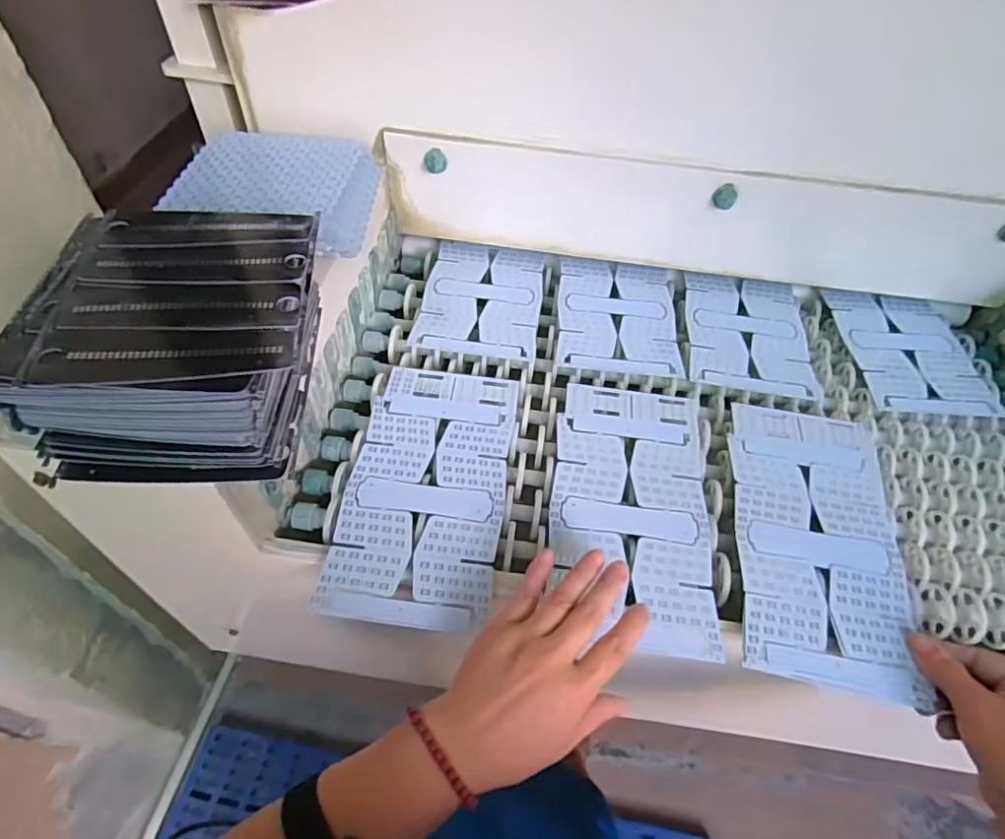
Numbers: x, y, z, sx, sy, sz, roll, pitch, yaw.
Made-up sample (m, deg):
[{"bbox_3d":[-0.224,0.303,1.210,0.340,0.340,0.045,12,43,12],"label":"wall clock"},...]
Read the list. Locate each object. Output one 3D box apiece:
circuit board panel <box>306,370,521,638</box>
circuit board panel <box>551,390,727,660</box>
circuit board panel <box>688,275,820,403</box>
[{"bbox_3d":[-0.061,0.051,0.479,0.126,0.010,0.242,8,50,1],"label":"circuit board panel"},{"bbox_3d":[0.107,0.067,0.475,0.127,0.010,0.241,8,50,2],"label":"circuit board panel"},{"bbox_3d":[0.271,-0.101,0.629,0.132,0.004,0.179,10,50,4],"label":"circuit board panel"}]

